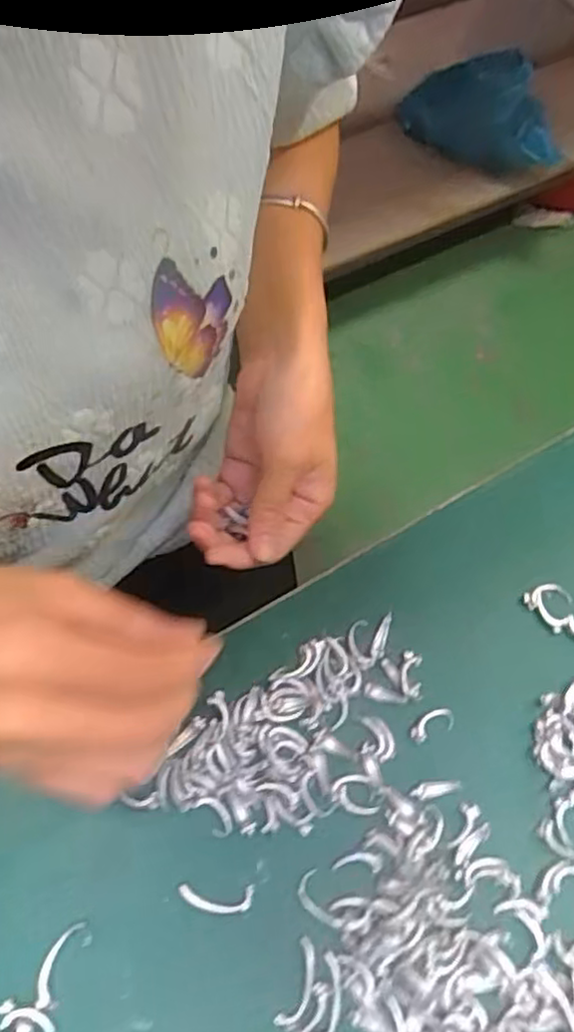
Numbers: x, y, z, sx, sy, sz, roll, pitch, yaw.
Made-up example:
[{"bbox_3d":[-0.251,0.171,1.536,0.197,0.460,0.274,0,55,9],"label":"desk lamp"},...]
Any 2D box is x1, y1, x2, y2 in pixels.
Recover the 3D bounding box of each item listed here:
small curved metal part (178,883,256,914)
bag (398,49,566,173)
[{"bbox_3d":[-0.029,0.154,0.272,0.029,0.004,0.010,3,65,-2],"label":"small curved metal part"},{"bbox_3d":[0.316,-0.669,1.112,0.302,0.179,0.059,35,70,13],"label":"bag"}]

